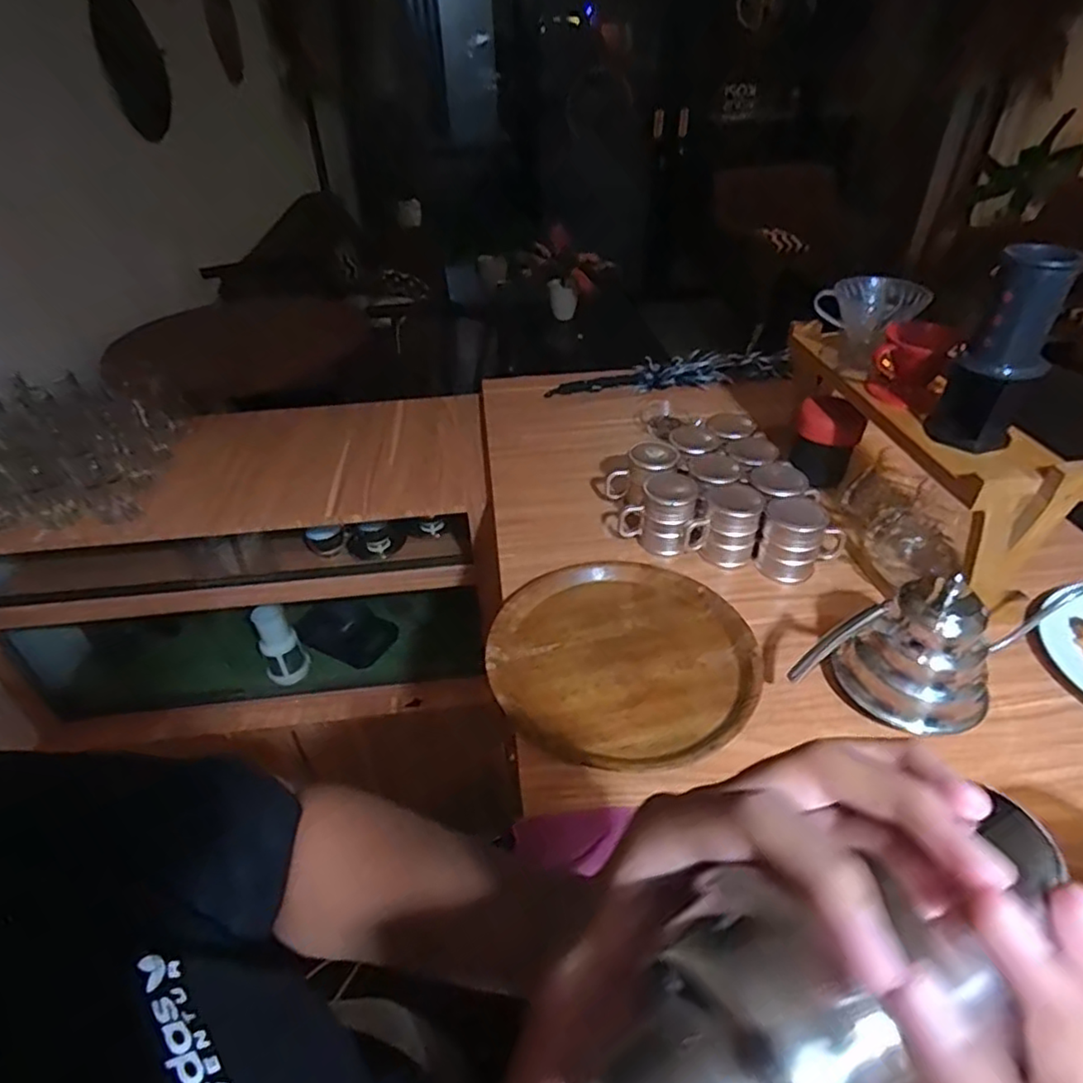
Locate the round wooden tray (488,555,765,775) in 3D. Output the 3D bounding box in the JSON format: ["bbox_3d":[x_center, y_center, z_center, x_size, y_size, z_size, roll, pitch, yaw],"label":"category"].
[{"bbox_3d":[0.087,0.120,0.731,0.279,0.032,0.300,-1,38,1],"label":"round wooden tray"}]

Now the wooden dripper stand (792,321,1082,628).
[{"bbox_3d":[0.463,-0.112,0.839,0.149,0.196,0.435,-5,39,-6],"label":"wooden dripper stand"}]

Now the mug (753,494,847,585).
[{"bbox_3d":[0.335,-0.009,0.824,0.088,0.098,0.089,28,47,31],"label":"mug"}]

